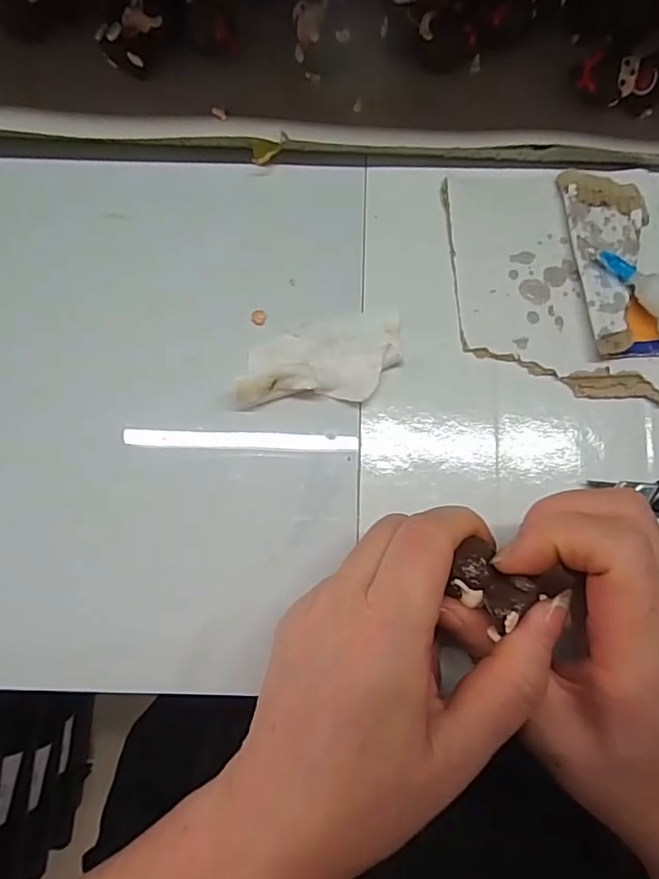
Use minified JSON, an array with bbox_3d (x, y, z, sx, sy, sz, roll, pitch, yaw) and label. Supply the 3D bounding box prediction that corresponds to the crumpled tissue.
[{"bbox_3d":[-0.004,-0.039,0.250,0.074,0.018,0.043,-3,81,-2],"label":"crumpled tissue"}]

